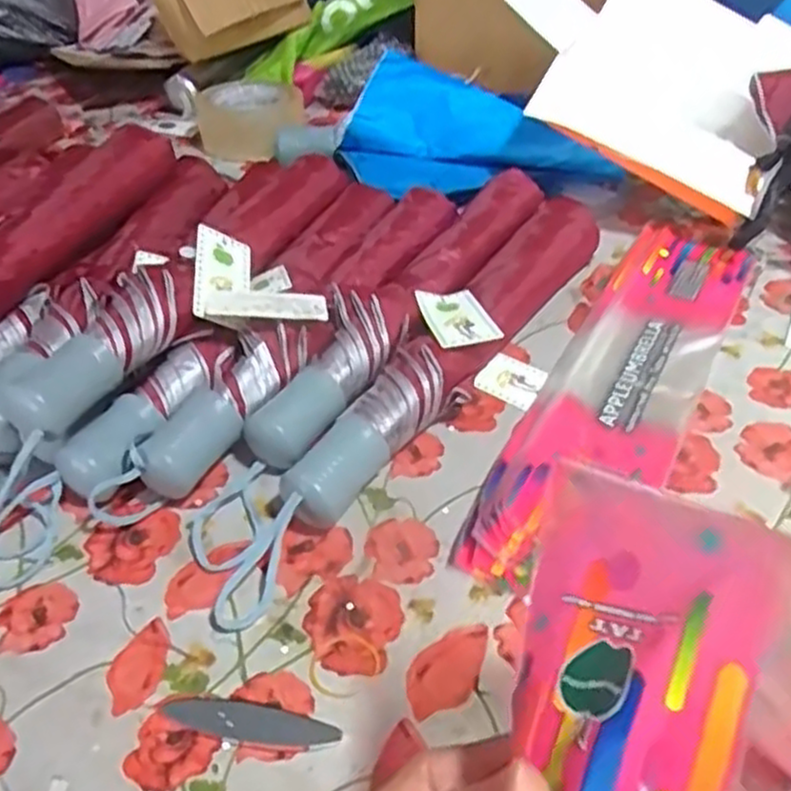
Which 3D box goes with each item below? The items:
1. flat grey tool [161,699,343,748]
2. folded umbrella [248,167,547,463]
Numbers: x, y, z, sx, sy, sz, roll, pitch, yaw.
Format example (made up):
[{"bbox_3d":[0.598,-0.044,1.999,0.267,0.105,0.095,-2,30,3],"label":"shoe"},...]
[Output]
[{"bbox_3d":[-0.065,0.144,0.333,0.079,0.004,0.018,5,43,8],"label":"flat grey tool"},{"bbox_3d":[0.013,-0.069,0.538,0.061,0.046,0.340,25,49,27],"label":"folded umbrella"}]

